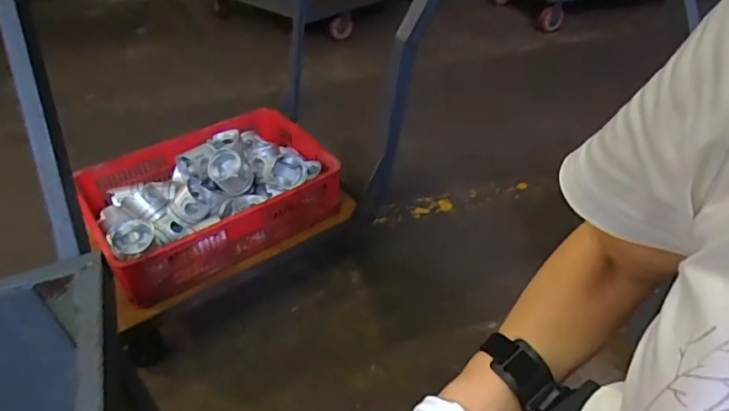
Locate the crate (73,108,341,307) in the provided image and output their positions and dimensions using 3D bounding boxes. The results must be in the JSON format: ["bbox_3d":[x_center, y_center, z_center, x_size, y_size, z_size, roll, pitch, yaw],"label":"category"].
[{"bbox_3d":[-0.421,-0.047,1.348,0.617,0.178,0.445,-27,45,-29],"label":"crate"}]

